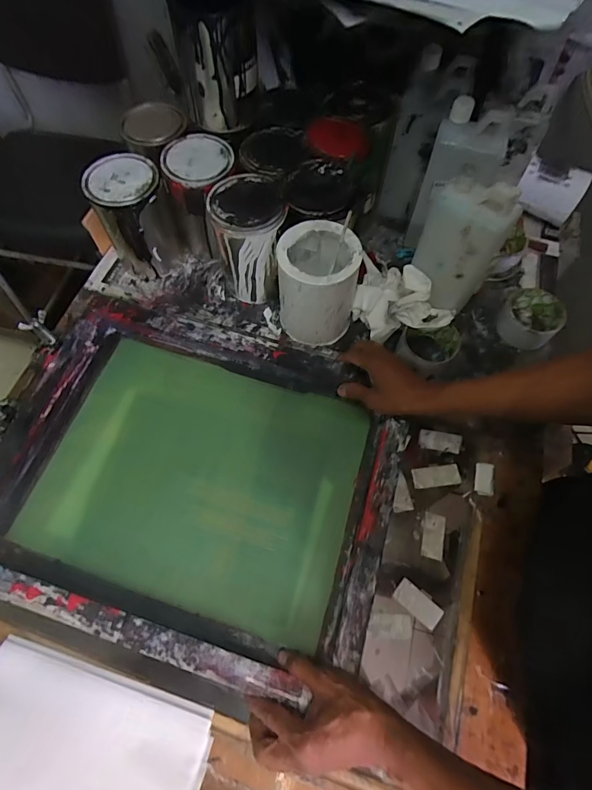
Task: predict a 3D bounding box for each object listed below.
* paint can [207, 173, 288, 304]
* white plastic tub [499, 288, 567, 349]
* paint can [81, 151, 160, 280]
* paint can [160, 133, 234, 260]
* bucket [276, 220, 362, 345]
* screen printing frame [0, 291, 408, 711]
[{"bbox_3d":[-0.066,-0.230,0.619,0.099,0.166,0.102,0,65,0],"label":"paint can"},{"bbox_3d":[0.354,-0.116,0.618,0.082,0.055,0.085,0,65,0],"label":"white plastic tub"},{"bbox_3d":[-0.252,-0.277,0.646,0.101,0.153,0.110,0,65,0],"label":"paint can"},{"bbox_3d":[-0.143,-0.315,0.665,0.109,0.154,0.109,-1,65,-1],"label":"paint can"},{"bbox_3d":[0.031,-0.158,0.593,0.105,0.145,0.112,0,65,0],"label":"bucket"},{"bbox_3d":[-0.132,0.091,0.530,0.494,0.041,0.402,16,66,7],"label":"screen printing frame"}]

